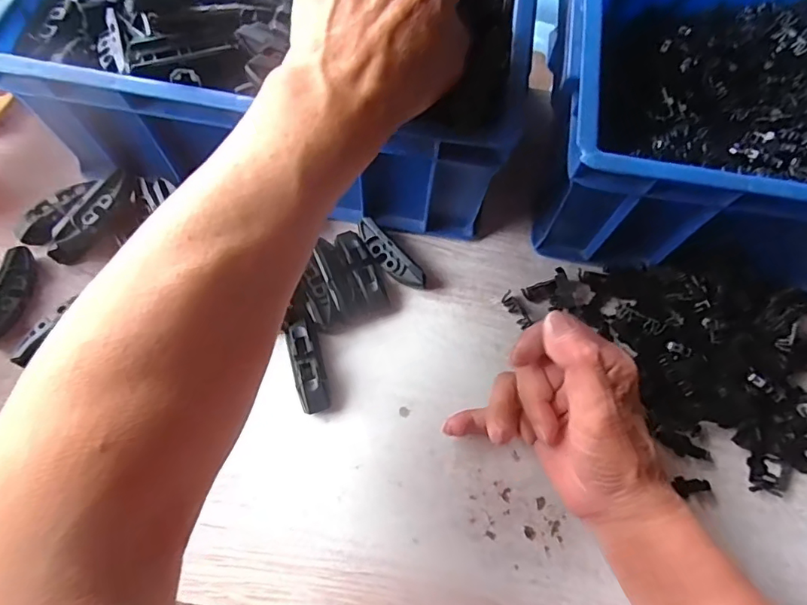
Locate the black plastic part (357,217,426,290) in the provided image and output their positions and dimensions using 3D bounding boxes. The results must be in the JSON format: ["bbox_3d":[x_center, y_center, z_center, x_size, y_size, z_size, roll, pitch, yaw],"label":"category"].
[{"bbox_3d":[-0.011,-0.035,0.392,0.019,0.022,0.069,-38,74,-16],"label":"black plastic part"}]

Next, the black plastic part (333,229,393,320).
[{"bbox_3d":[-0.033,-0.024,0.389,0.026,0.020,0.072,-20,70,-11],"label":"black plastic part"}]

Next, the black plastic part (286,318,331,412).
[{"bbox_3d":[-0.067,0.045,0.360,0.021,0.020,0.062,-14,69,-8],"label":"black plastic part"}]

